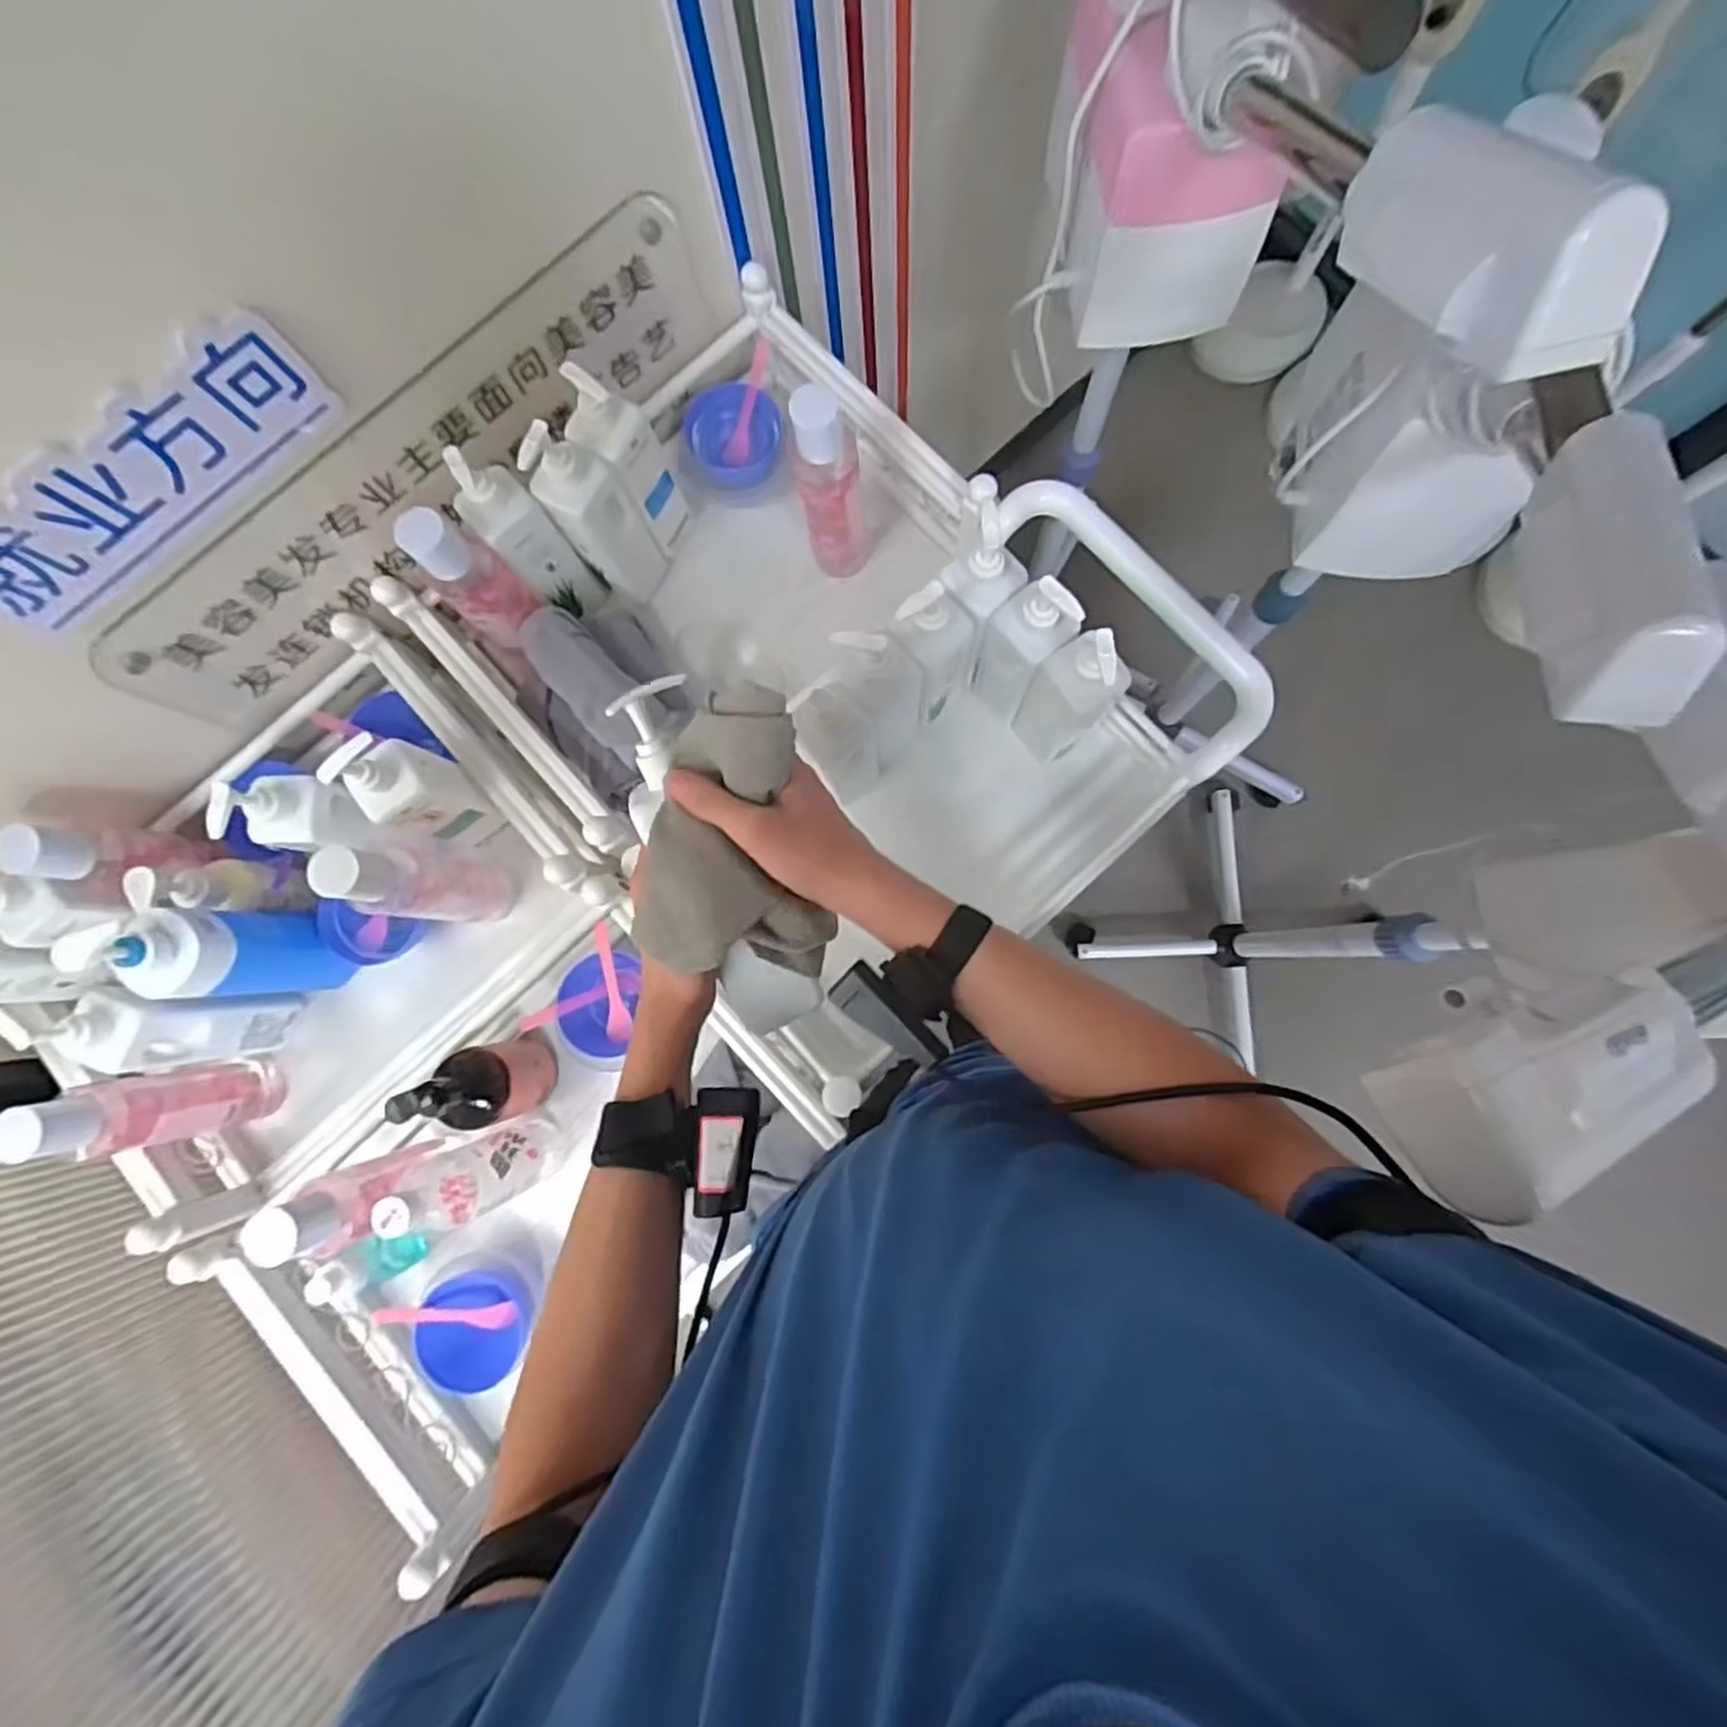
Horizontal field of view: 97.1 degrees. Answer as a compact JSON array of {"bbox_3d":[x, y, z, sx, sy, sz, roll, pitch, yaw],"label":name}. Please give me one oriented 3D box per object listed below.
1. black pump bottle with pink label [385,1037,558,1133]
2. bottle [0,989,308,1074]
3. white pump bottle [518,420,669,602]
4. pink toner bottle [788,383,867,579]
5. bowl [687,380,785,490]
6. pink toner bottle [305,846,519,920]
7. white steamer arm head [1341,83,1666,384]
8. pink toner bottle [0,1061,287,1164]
[{"bbox_3d":[-0.342,0.198,0.675,0.065,0.190,0.071,-10,83,1],"label":"black pump bottle with pink label"},{"bbox_3d":[-0.617,0.148,0.688,0.061,0.233,0.067,-6,83,2],"label":"bottle"},{"bbox_3d":[-0.252,-0.329,0.731,0.054,0.223,0.067,32,85,6],"label":"white pump bottle"},{"bbox_3d":[-0.032,-0.354,0.736,0.064,0.234,0.054,-6,83,2],"label":"pink toner bottle"},{"bbox_3d":[-0.133,-0.447,0.811,0.099,0.065,0.085,-6,83,2],"label":"bowl"},{"bbox_3d":[-0.398,0.018,0.696,0.051,0.222,0.070,8,83,3],"label":"pink toner bottle"},{"bbox_3d":[0.270,-0.282,0.339,0.043,0.073,0.173,-15,56,1],"label":"white steamer arm head"},{"bbox_3d":[-0.634,0.222,0.683,0.057,0.222,0.061,-16,83,1],"label":"pink toner bottle"}]

